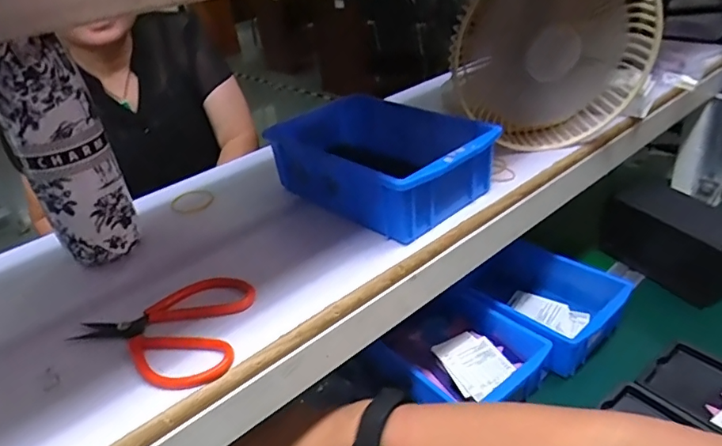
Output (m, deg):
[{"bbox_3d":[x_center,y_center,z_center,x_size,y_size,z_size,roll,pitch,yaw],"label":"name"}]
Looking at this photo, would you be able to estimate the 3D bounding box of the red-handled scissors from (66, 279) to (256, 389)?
[{"bbox_3d":[-0.142,0.077,0.363,0.118,0.014,0.093,-3,32,6],"label":"red-handled scissors"}]

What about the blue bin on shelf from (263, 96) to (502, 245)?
[{"bbox_3d":[0.021,-0.061,0.498,0.129,0.062,0.194,-31,39,-33],"label":"blue bin on shelf"}]

